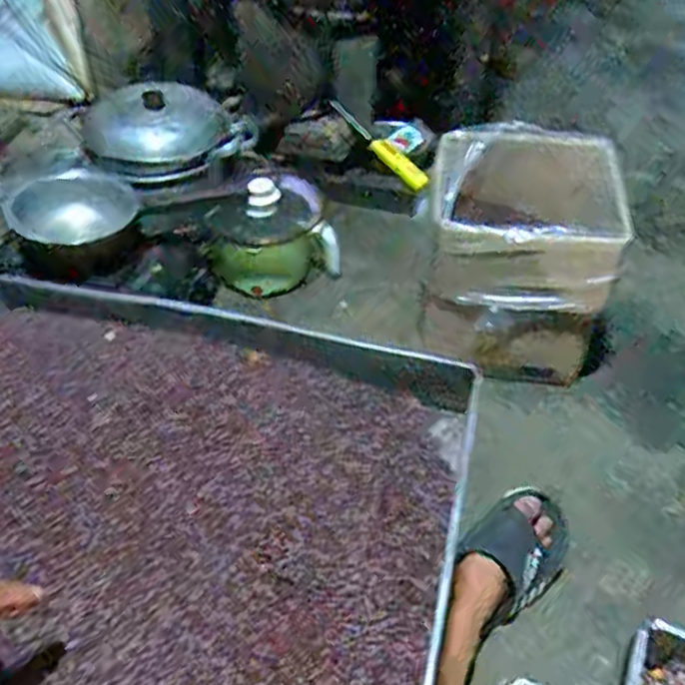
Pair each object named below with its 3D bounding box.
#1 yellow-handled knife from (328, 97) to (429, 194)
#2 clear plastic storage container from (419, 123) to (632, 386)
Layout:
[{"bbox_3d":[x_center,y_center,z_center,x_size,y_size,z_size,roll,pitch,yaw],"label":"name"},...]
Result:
[{"bbox_3d":[0.088,-0.435,1.548,0.046,0.312,0.039,-44,47,17],"label":"yellow-handled knife"},{"bbox_3d":[0.287,-0.134,1.143,0.286,0.314,0.317,7,46,6],"label":"clear plastic storage container"}]

